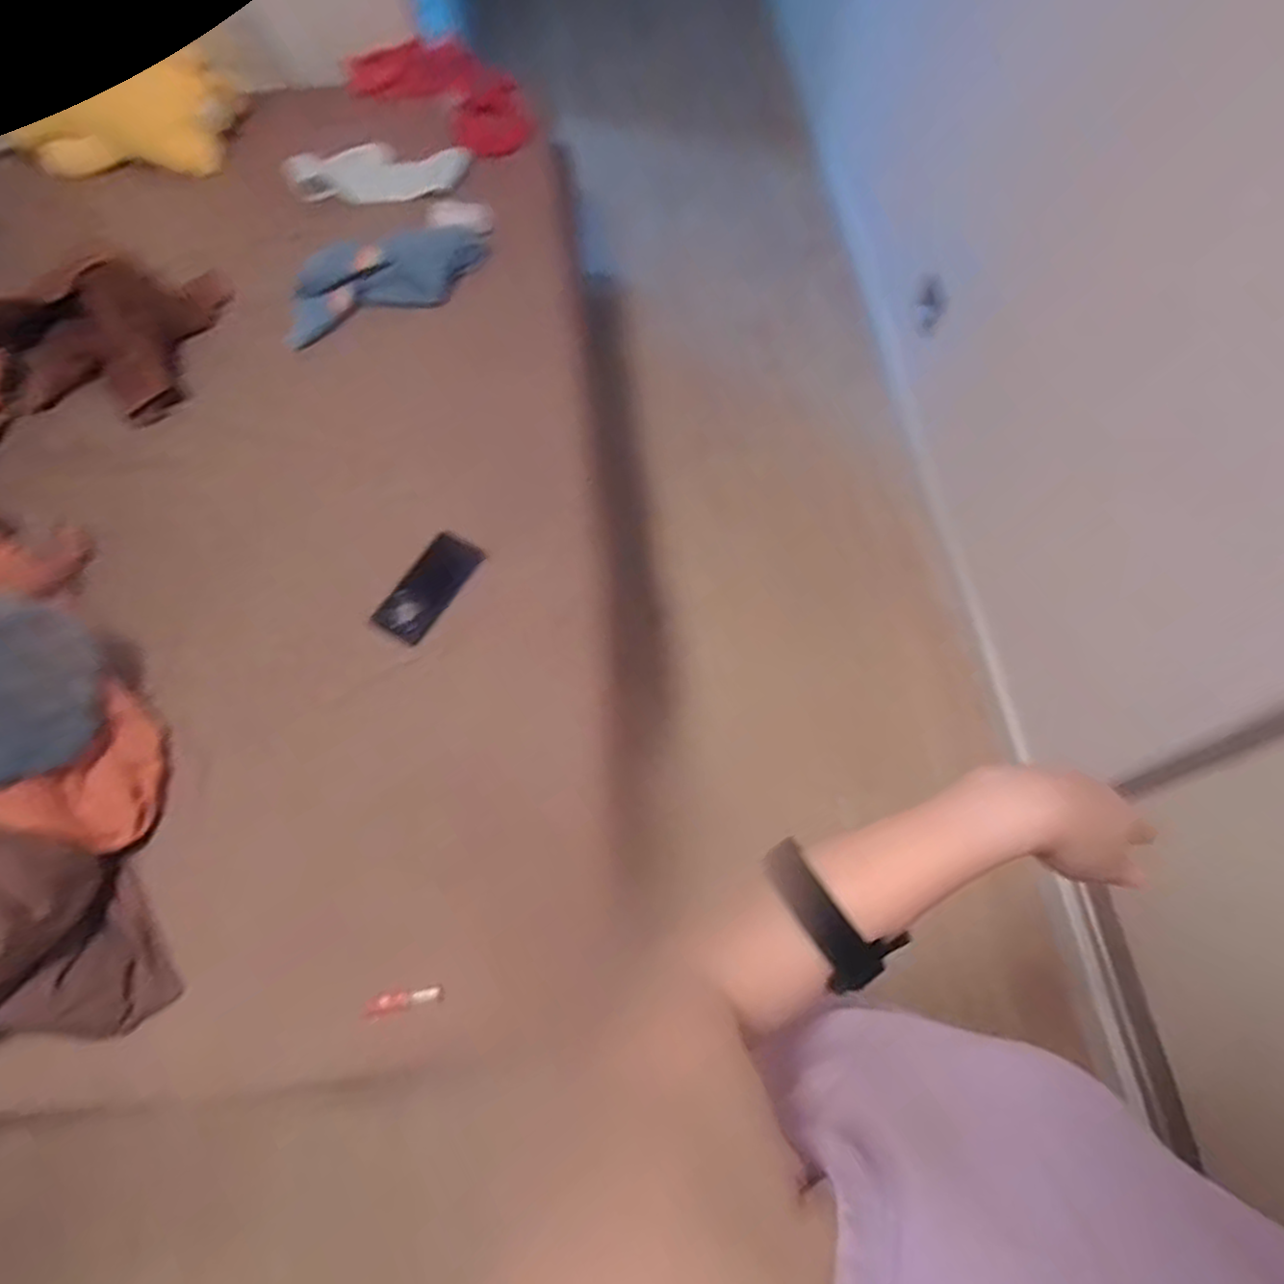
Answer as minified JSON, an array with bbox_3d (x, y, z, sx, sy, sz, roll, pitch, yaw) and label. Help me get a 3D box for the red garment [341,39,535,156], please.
[{"bbox_3d":[-0.406,-1.112,1.491,0.368,0.094,0.200,19,67,10],"label":"red garment"}]

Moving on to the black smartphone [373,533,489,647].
[{"bbox_3d":[-0.285,-0.074,0.995,0.068,0.009,0.157,40,73,-21],"label":"black smartphone"}]

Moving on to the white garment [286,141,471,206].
[{"bbox_3d":[-0.468,-0.832,1.311,0.319,0.044,0.133,-6,65,-1],"label":"white garment"}]

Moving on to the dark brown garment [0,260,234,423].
[{"bbox_3d":[-0.855,-0.492,1.132,0.333,0.081,0.284,7,66,5],"label":"dark brown garment"}]

